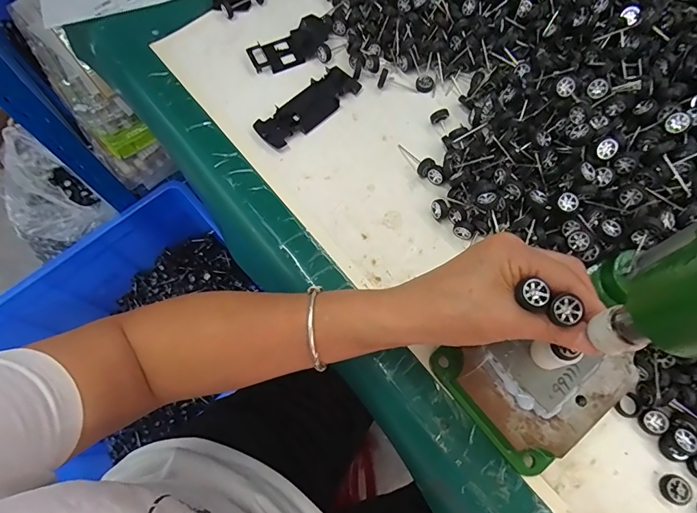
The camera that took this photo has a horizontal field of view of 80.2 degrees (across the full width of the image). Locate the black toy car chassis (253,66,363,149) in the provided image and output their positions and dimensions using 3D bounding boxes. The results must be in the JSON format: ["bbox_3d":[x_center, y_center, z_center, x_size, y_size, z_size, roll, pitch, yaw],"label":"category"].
[{"bbox_3d":[-0.045,-0.165,0.458,0.047,0.010,0.124,43,75,16],"label":"black toy car chassis"}]

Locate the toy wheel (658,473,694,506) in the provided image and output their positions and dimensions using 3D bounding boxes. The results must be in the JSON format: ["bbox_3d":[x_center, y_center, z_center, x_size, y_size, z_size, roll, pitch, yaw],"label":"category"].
[{"bbox_3d":[0.248,0.177,0.314,0.021,0.005,0.020,0,68,1],"label":"toy wheel"}]

